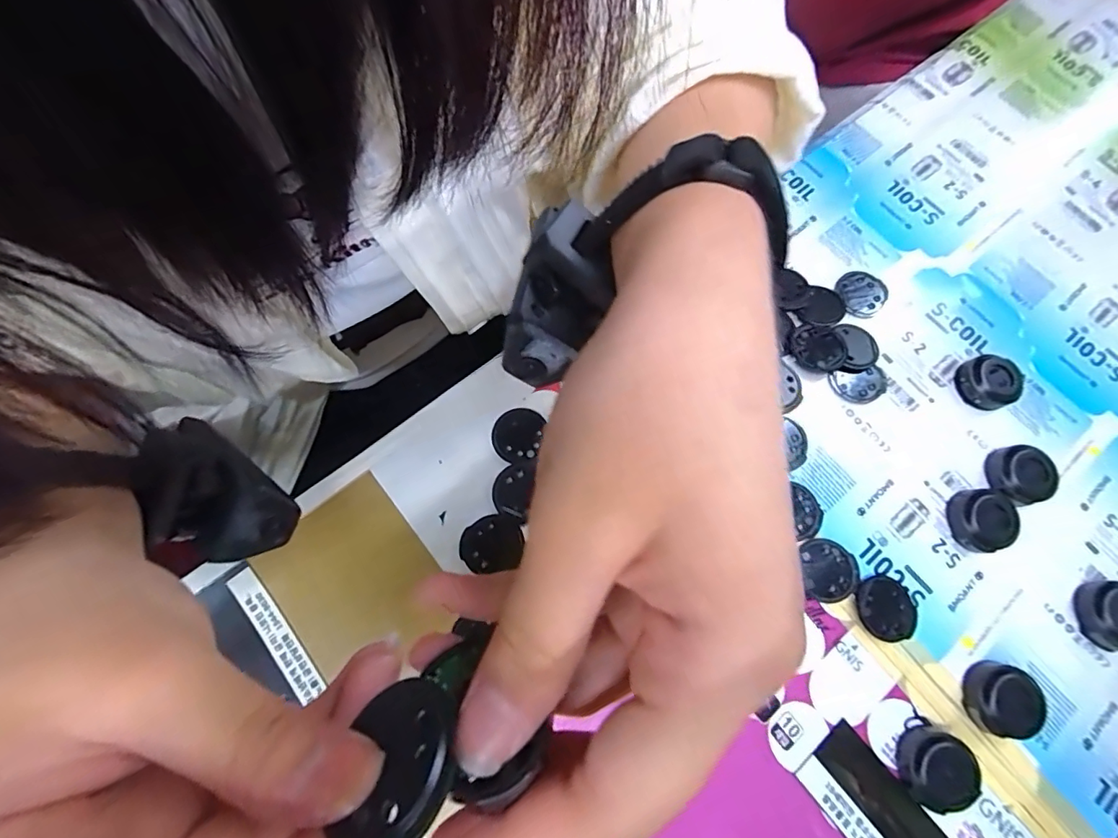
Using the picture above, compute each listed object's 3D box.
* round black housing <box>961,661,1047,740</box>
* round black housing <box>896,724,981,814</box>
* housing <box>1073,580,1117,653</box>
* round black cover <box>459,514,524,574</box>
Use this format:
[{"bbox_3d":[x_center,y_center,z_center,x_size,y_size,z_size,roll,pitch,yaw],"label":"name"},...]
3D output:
[{"bbox_3d":[0.199,0.126,0.227,0.023,0.015,0.030,14,71,2],"label":"round black housing"},{"bbox_3d":[0.164,0.151,0.218,0.026,0.013,0.029,43,75,11],"label":"round black housing"},{"bbox_3d":[0.268,0.094,0.243,0.030,0.013,0.027,-17,73,-8],"label":"housing"},{"bbox_3d":[-0.033,0.060,0.243,0.028,0.004,0.025,-34,76,-13],"label":"round black cover"}]

